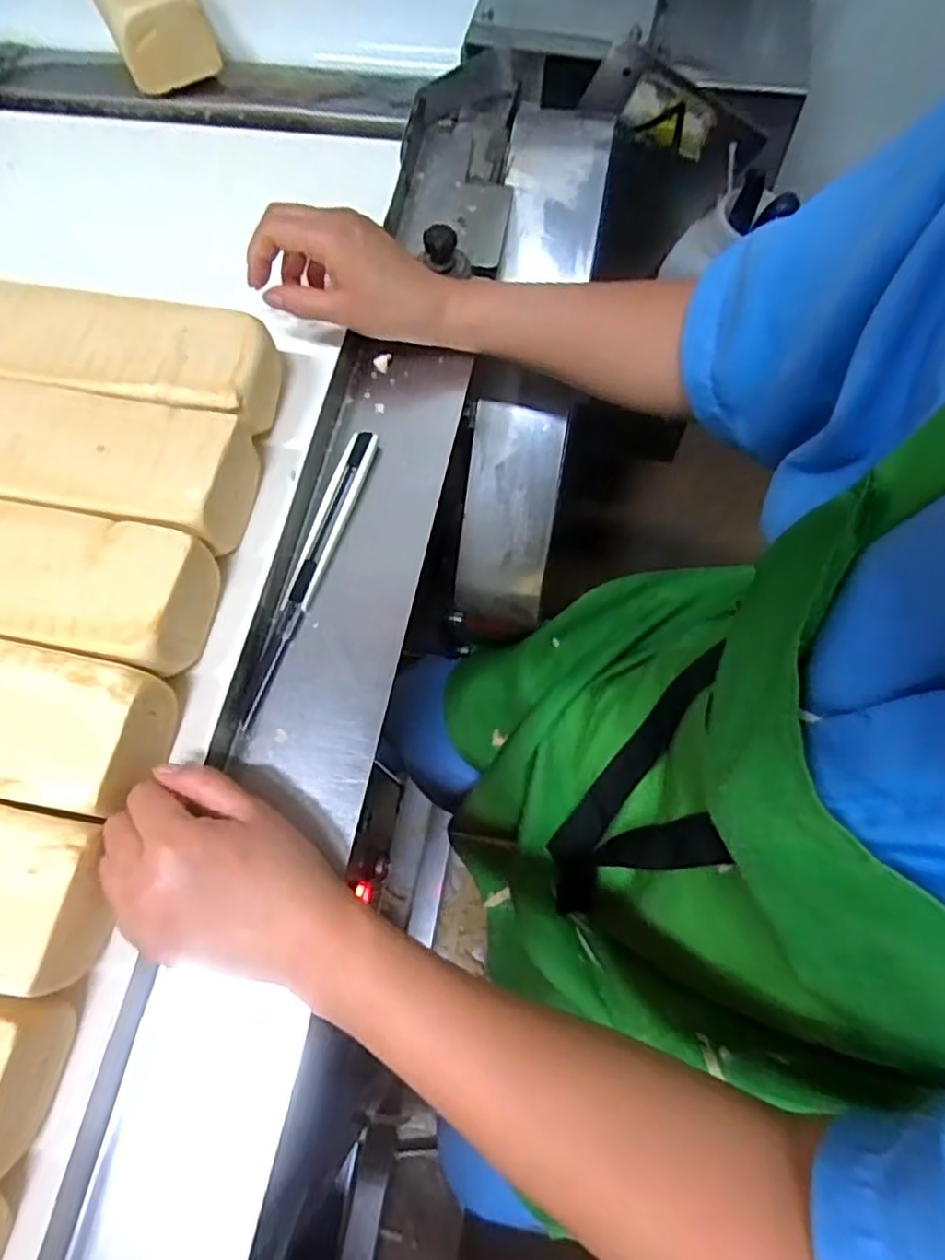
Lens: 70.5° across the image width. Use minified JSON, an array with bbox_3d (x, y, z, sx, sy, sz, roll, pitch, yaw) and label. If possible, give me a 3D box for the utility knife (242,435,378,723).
[{"bbox_3d":[-0.098,-0.038,0.404,0.020,0.014,0.192,16,70,9],"label":"utility knife"}]

